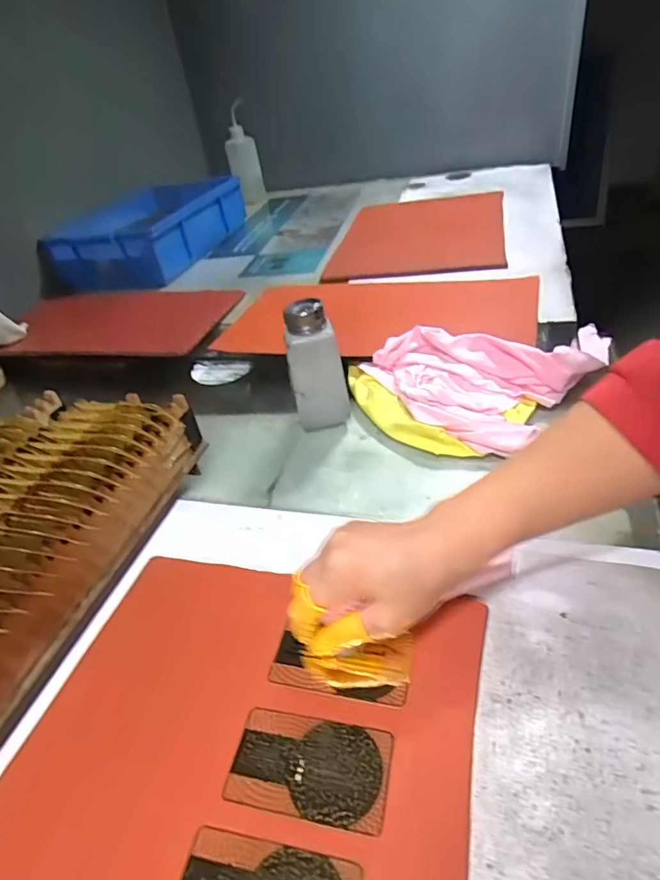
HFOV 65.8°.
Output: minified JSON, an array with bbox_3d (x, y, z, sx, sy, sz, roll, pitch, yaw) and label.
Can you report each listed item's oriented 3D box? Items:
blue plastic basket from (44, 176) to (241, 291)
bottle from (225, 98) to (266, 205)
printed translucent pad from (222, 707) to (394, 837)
[{"bbox_3d":[-0.374,-0.436,1.050,0.303,0.092,0.382,0,38,14],"label":"blue plastic basket"},{"bbox_3d":[-0.229,-0.752,1.340,0.080,0.216,0.093,-15,37,-5],"label":"bottle"},{"bbox_3d":[-0.011,0.175,0.276,0.085,0.004,0.048,4,39,14],"label":"printed translucent pad"}]

